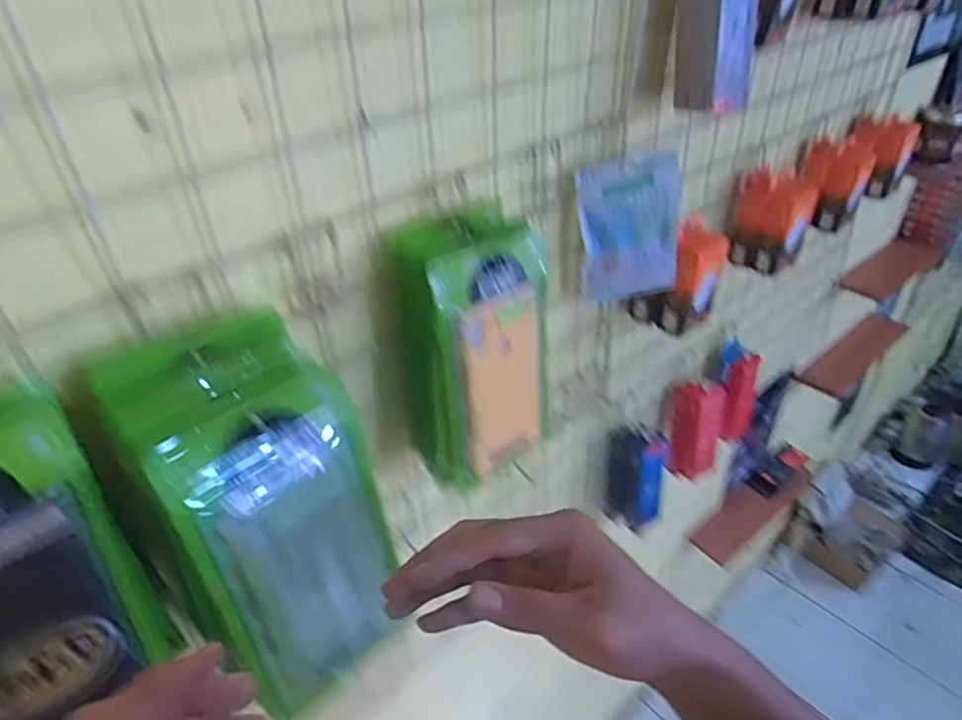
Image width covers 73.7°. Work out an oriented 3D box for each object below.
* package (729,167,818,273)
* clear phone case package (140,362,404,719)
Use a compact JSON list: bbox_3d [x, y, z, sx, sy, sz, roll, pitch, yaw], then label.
[{"bbox_3d":[0.383,-0.182,0.850,0.086,0.130,0.034,20,39,27],"label":"package"},{"bbox_3d":[-0.112,0.115,0.396,0.029,0.204,0.112,14,36,44],"label":"clear phone case package"}]

